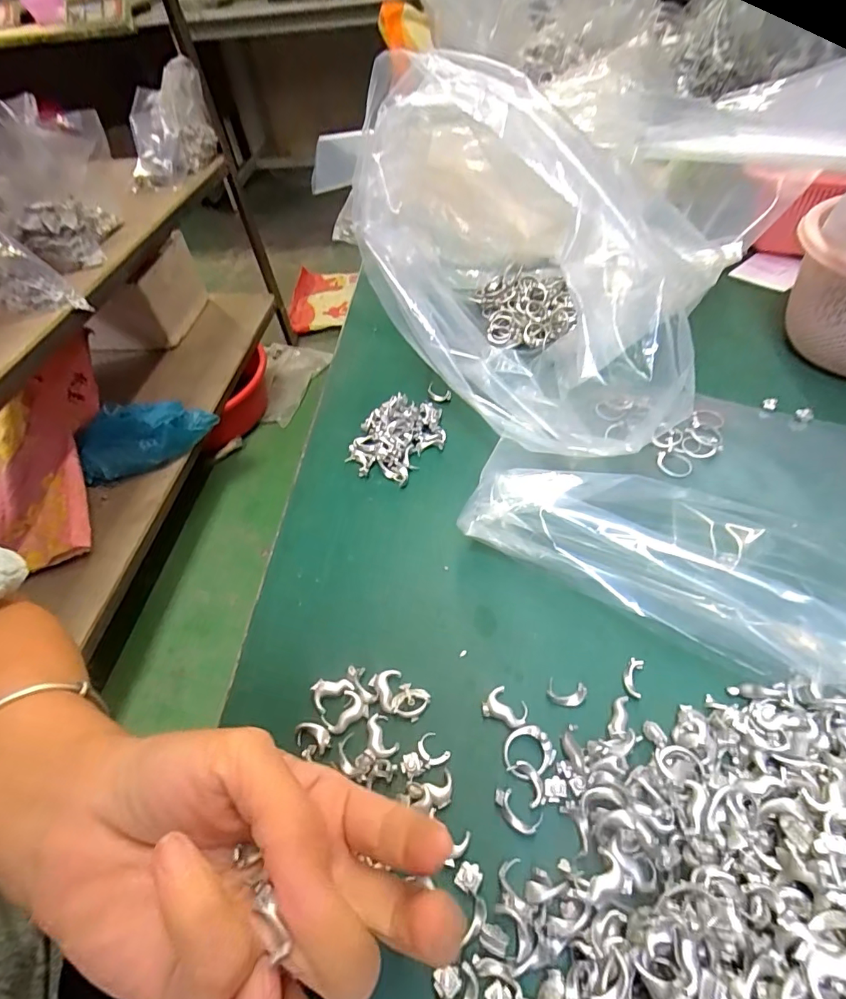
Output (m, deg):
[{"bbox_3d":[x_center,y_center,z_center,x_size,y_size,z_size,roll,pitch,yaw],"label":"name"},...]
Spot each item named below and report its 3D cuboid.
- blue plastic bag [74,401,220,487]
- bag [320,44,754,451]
[{"bbox_3d":[-0.601,-0.136,1.047,0.282,0.124,0.105,-14,51,-6],"label":"blue plastic bag"},{"bbox_3d":[0.098,-0.160,0.316,0.211,0.184,0.216,30,60,26],"label":"bag"}]

